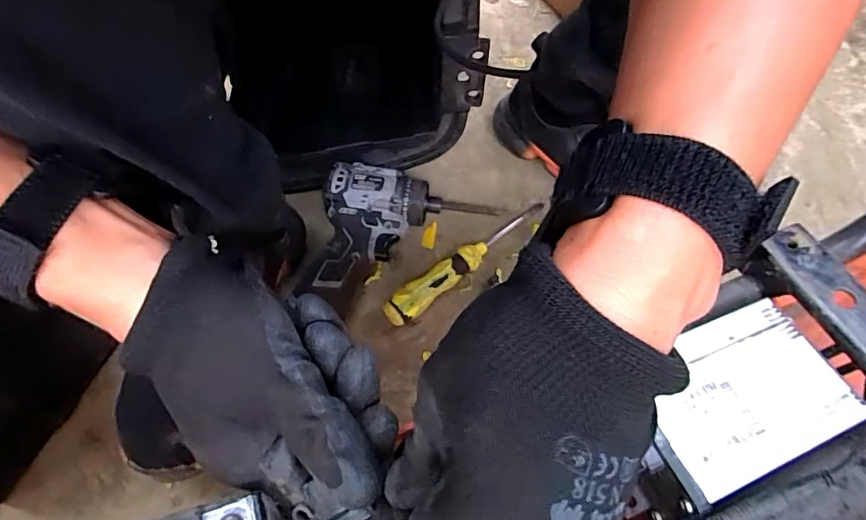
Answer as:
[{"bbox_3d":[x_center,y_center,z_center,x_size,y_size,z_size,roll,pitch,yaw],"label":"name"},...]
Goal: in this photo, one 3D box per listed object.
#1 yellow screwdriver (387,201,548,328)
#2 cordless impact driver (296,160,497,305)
[{"bbox_3d":[0.035,-0.002,0.504,0.202,0.027,0.028,-38,71,-15],"label":"yellow screwdriver"},{"bbox_3d":[-0.031,-0.018,0.498,0.169,0.055,0.140,9,66,4],"label":"cordless impact driver"}]

